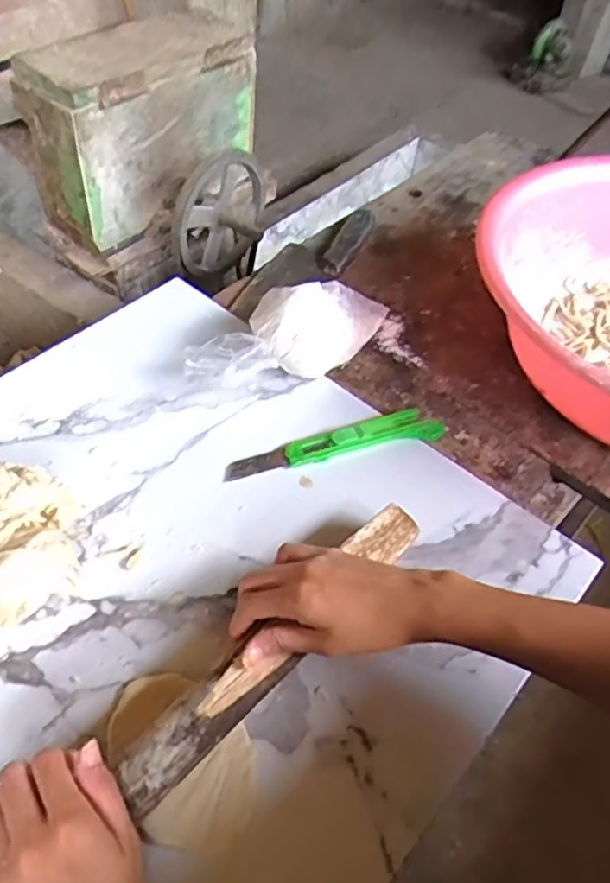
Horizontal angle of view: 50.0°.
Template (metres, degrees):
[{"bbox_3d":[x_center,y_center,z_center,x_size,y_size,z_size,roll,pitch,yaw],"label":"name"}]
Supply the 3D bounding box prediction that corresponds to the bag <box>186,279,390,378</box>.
[{"bbox_3d":[-0.005,-0.106,0.607,0.213,0.068,0.084,-29,59,-29],"label":"bag"}]

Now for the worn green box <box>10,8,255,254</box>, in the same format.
[{"bbox_3d":[-0.238,-0.484,1.001,0.134,0.229,0.346,35,54,20],"label":"worn green box"}]

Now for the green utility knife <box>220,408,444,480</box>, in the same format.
[{"bbox_3d":[0.028,0.004,0.565,0.193,0.020,0.033,-13,52,-18],"label":"green utility knife"}]

